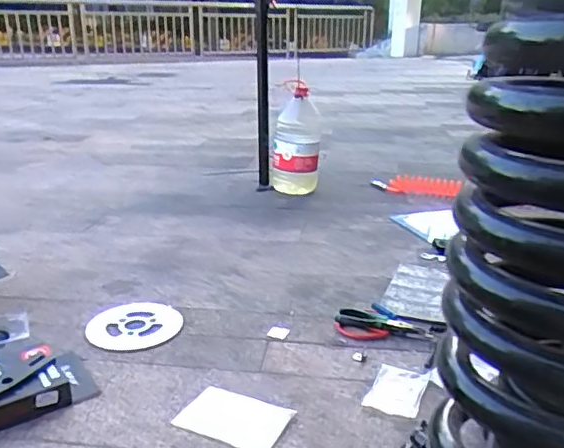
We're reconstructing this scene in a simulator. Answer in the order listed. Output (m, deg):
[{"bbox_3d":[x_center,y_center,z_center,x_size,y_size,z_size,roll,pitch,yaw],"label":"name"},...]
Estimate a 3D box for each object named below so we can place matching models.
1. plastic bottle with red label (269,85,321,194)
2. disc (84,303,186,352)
[{"bbox_3d":[0.042,-0.235,1.780,0.150,0.302,0.139,1,20,1],"label":"plastic bottle with red label"},{"bbox_3d":[-0.260,0.180,1.044,0.148,0.015,0.153,0,20,0],"label":"disc"}]

